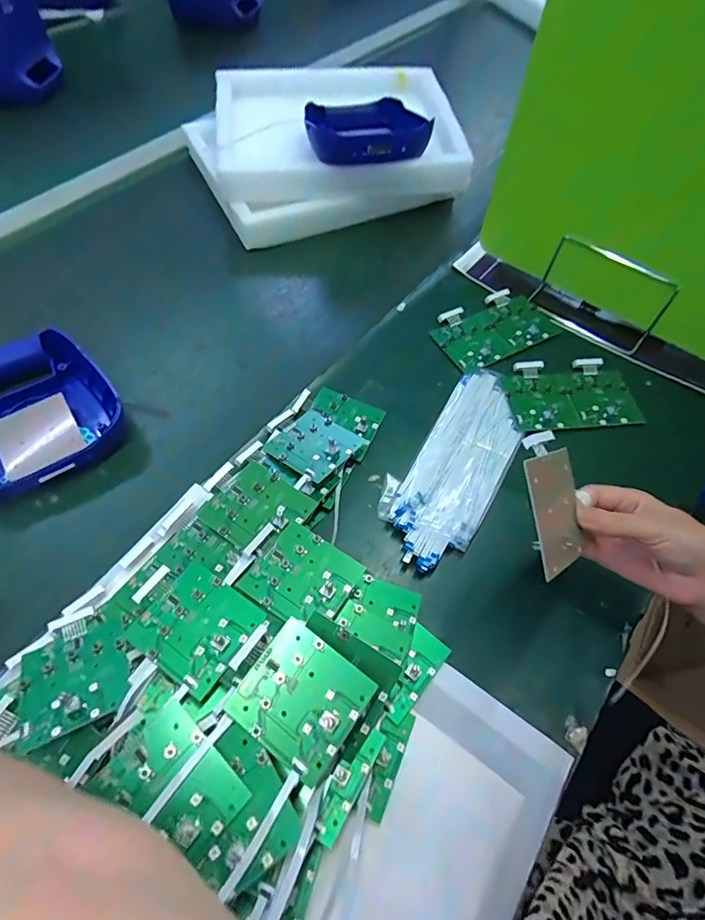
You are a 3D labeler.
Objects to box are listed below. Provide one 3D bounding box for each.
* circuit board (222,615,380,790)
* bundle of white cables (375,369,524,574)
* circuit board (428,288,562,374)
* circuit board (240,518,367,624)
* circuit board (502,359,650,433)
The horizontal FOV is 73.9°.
[{"bbox_3d":[-0.035,0.164,0.325,0.079,0.004,0.074,33,69,14],"label":"circuit board"},{"bbox_3d":[0.112,-0.003,0.483,0.092,0.013,0.244,30,66,14],"label":"bundle of white cables"},{"bbox_3d":[0.176,-0.167,0.586,0.140,0.010,0.094,-25,65,-13],"label":"circuit board"},{"bbox_3d":[-0.042,0.097,0.390,0.079,0.008,0.074,31,66,15],"label":"circuit board"},{"bbox_3d":[0.252,-0.077,0.538,0.143,0.008,0.094,-4,62,-3],"label":"circuit board"}]

